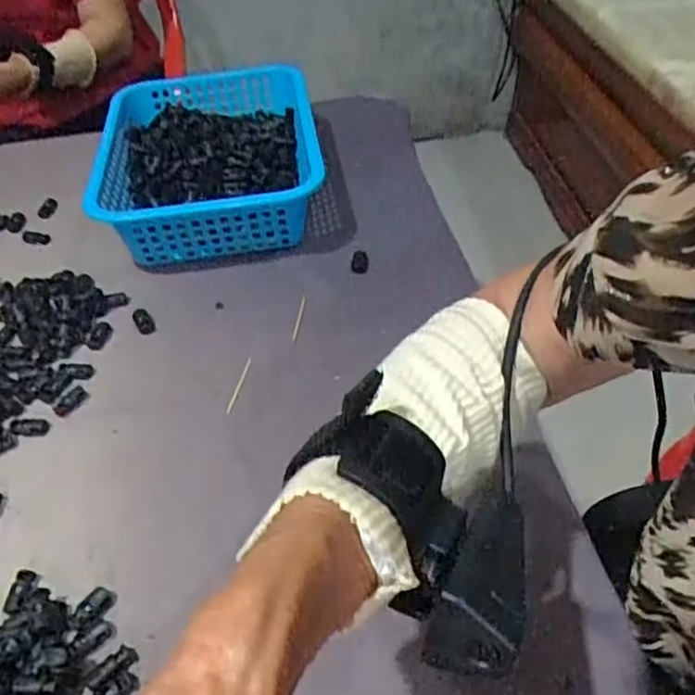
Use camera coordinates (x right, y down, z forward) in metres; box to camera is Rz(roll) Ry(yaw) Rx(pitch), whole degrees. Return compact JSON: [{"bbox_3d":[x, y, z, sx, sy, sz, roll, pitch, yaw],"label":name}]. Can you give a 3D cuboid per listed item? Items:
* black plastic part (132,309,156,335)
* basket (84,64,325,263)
[{"bbox_3d":[-0.181,-0.024,0.600,0.014,0.007,0.027,-29,49,-22],"label":"black plastic part"},{"bbox_3d":[-0.138,-0.199,0.716,0.204,0.089,0.274,-8,44,-2],"label":"basket"}]

